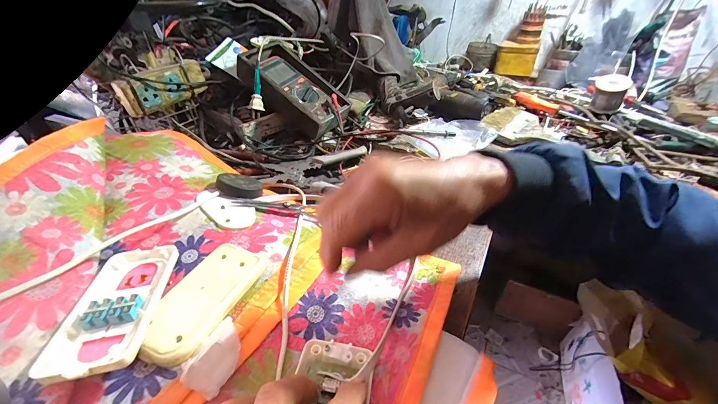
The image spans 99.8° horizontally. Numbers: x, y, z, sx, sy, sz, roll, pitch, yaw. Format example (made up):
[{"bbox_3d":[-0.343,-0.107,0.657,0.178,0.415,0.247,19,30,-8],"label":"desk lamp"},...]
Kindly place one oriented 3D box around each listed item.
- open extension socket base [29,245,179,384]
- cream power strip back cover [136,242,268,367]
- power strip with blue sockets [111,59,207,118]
[{"bbox_3d":[-0.203,0.084,0.254,0.063,0.021,0.127,-8,39,-9],"label":"open extension socket base"},{"bbox_3d":[-0.138,0.087,0.274,0.055,0.022,0.115,15,41,19],"label":"cream power strip back cover"},{"bbox_3d":[-0.321,-0.191,0.499,0.030,0.055,0.134,23,44,26],"label":"power strip with blue sockets"}]

